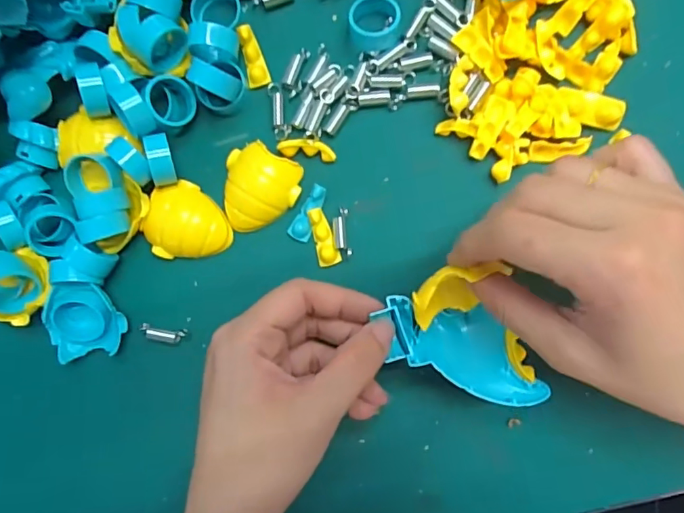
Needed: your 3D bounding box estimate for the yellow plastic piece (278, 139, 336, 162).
[{"bbox_3d":[-0.017,-0.054,0.246,0.029,0.005,0.009,8,91,5],"label":"yellow plastic piece"}]

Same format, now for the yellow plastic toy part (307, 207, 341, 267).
[{"bbox_3d":[-0.010,-0.010,0.245,0.011,0.006,0.030,-16,104,5],"label":"yellow plastic toy part"}]

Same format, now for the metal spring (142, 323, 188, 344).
[{"bbox_3d":[-0.093,0.040,0.254,0.024,0.007,0.007,7,91,5],"label":"metal spring"}]

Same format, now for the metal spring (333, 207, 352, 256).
[{"bbox_3d":[0.000,-0.012,0.246,0.008,0.005,0.023,-6,90,5],"label":"metal spring"}]

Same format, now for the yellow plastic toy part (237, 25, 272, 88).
[{"bbox_3d":[-0.045,-0.101,0.249,0.011,0.006,0.030,-15,102,5],"label":"yellow plastic toy part"}]

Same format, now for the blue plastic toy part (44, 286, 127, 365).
[{"bbox_3d":[-0.131,0.033,0.252,0.036,0.017,0.038,0,90,5],"label":"blue plastic toy part"}]

